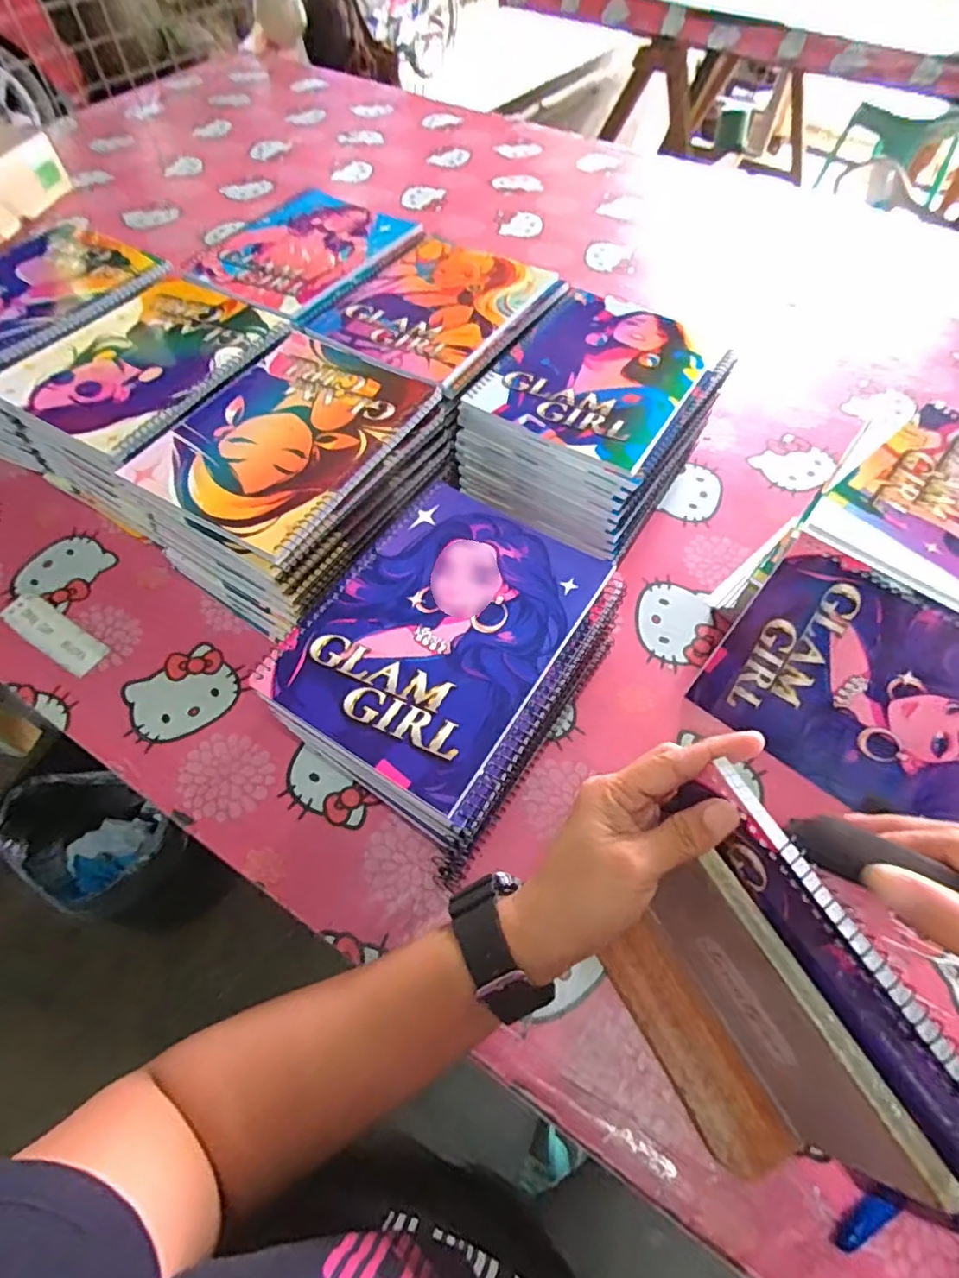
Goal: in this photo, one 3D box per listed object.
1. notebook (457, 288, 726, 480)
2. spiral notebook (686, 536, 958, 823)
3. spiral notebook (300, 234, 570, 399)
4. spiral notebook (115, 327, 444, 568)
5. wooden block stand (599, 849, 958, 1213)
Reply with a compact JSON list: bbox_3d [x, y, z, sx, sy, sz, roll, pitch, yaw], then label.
[{"bbox_3d":[0.098,-0.224,0.480,0.152,0.008,0.197,28,63,16],"label":"notebook"},{"bbox_3d":[0.264,0.043,0.386,0.197,0.140,0.008,35,32,18],"label":"spiral notebook"},{"bbox_3d":[-0.036,-0.304,0.531,0.165,0.010,0.198,29,63,16],"label":"spiral notebook"},{"bbox_3d":[-0.147,-0.160,0.438,0.157,0.006,0.199,27,62,16],"label":"spiral notebook"},{"bbox_3d":[0.125,0.198,0.291,0.054,0.118,0.140,-26,62,-15],"label":"wooden block stand"}]

